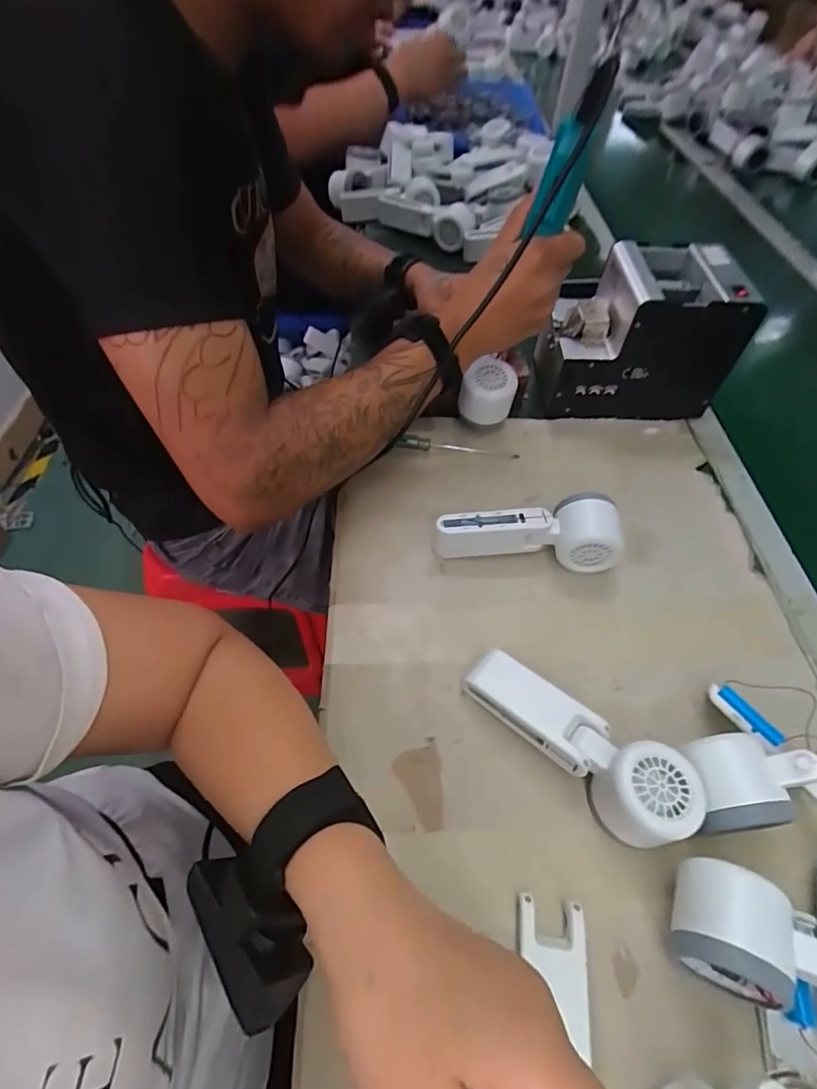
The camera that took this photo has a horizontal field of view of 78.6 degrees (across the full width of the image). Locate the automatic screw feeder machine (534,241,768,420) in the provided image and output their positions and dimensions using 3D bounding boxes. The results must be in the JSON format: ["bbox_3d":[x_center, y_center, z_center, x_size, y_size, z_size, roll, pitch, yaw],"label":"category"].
[{"bbox_3d":[0.246,-0.226,0.557,0.185,0.159,0.115,3,55,0],"label":"automatic screw feeder machine"}]

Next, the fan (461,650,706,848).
[{"bbox_3d":[0.116,0.134,0.353,0.165,0.044,0.058,38,62,21],"label":"fan"}]

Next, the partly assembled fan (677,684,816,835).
[{"bbox_3d":[0.230,0.142,0.343,0.095,0.066,0.089,2,54,-3],"label":"partly assembled fan"}]

